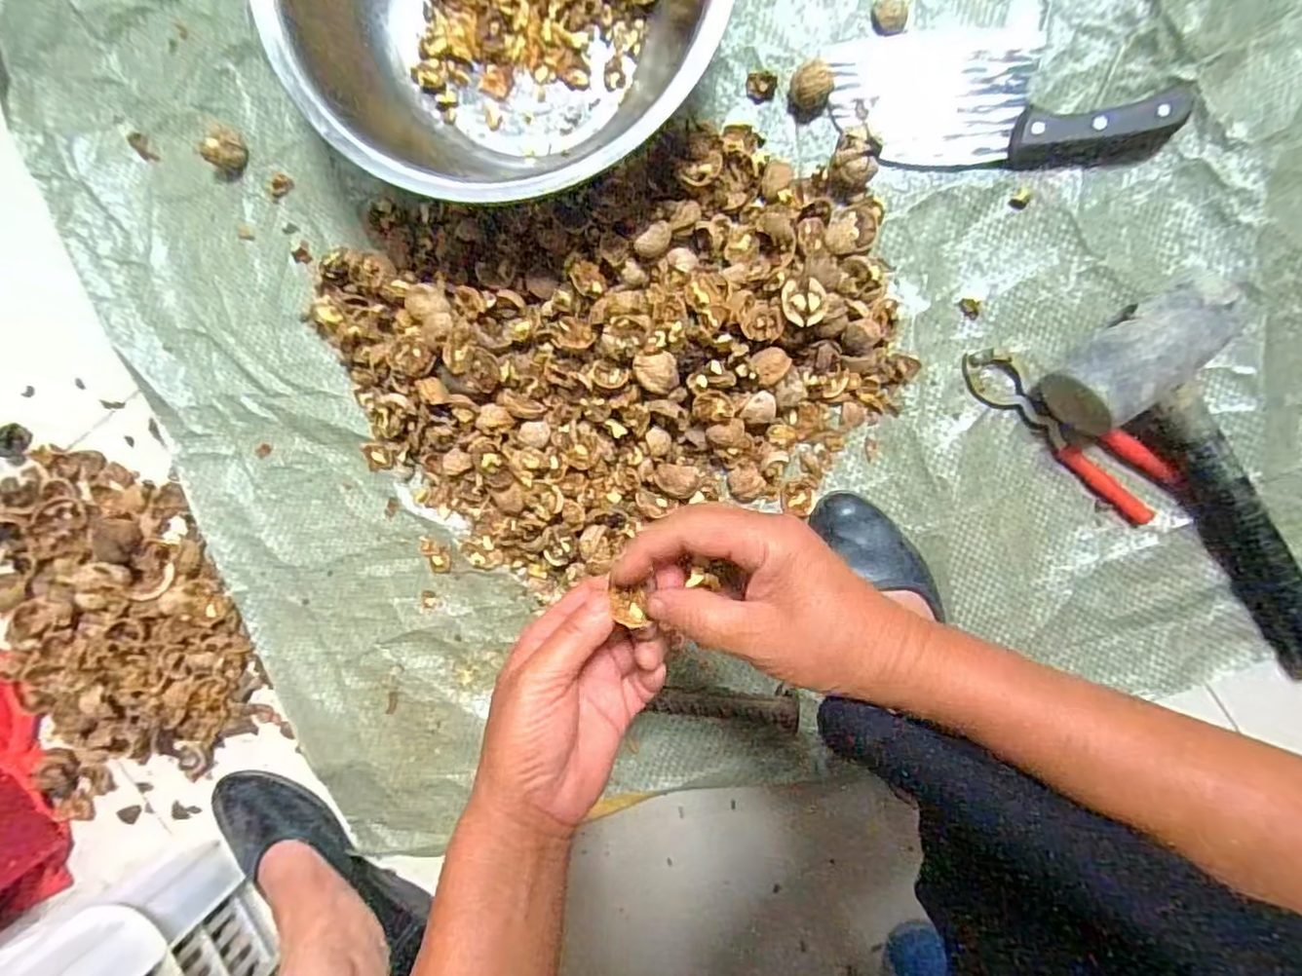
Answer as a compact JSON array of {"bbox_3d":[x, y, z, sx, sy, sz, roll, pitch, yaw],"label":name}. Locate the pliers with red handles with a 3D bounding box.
[{"bbox_3d":[0.306,-0.045,0.462,0.176,0.015,0.045,40,97,2],"label":"pliers with red handles"}]

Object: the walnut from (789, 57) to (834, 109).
[{"bbox_3d":[0.116,-0.291,0.461,0.029,0.024,0.027,0,94,5],"label":"walnut"}]

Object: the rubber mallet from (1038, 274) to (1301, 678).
[{"bbox_3d":[0.406,0.003,0.433,0.116,0.064,0.302,-40,90,7],"label":"rubber mallet"}]

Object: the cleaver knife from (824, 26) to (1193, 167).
[{"bbox_3d":[0.250,-0.281,0.450,0.231,0.024,0.094,5,95,5],"label":"cleaver knife"}]

